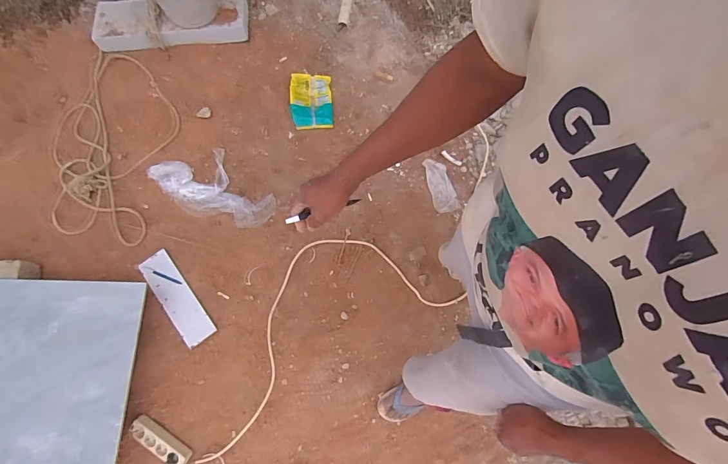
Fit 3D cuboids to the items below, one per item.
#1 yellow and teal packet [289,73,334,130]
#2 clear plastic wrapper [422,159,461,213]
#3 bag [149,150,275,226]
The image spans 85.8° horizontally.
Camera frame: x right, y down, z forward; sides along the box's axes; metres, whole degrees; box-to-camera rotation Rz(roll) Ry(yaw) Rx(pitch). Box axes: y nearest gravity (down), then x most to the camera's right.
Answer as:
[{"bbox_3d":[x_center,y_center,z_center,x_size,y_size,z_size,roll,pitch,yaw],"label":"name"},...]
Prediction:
[{"bbox_3d":[-0.213,-0.528,1.593,0.168,0.027,0.221,-3,84,-14],"label":"yellow and teal packet"},{"bbox_3d":[0.303,-0.185,1.540,0.108,0.012,0.214,-15,85,-18],"label":"clear plastic wrapper"},{"bbox_3d":[-0.572,-0.166,1.482,0.466,0.041,0.247,39,78,10],"label":"bag"}]

